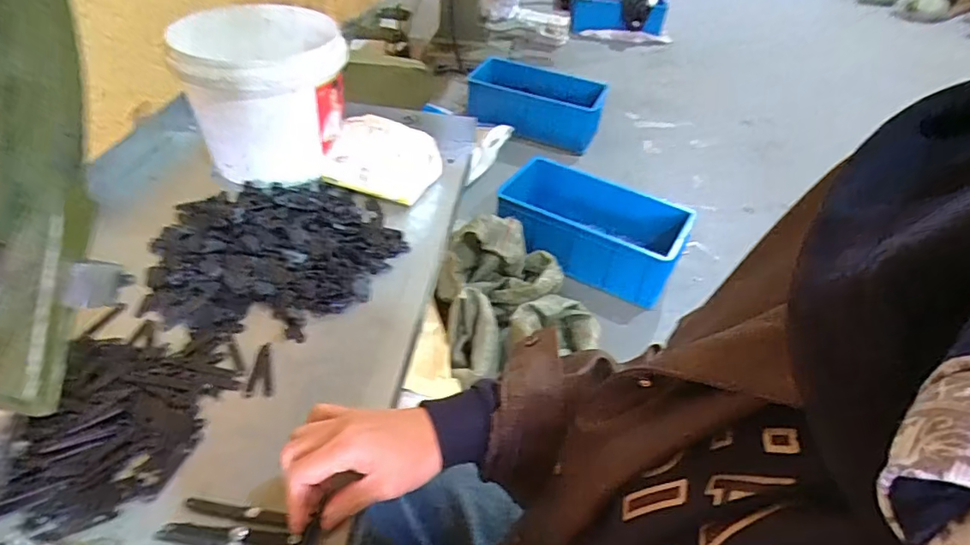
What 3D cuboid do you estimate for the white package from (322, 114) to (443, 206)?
[{"bbox_3d":[-0.124,-0.142,0.635,0.128,0.070,0.067,16,44,10],"label":"white package"}]

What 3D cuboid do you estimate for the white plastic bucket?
[{"bbox_3d":[-0.262,-0.222,0.648,0.168,0.137,0.202,-12,47,-19],"label":"white plastic bucket"}]

